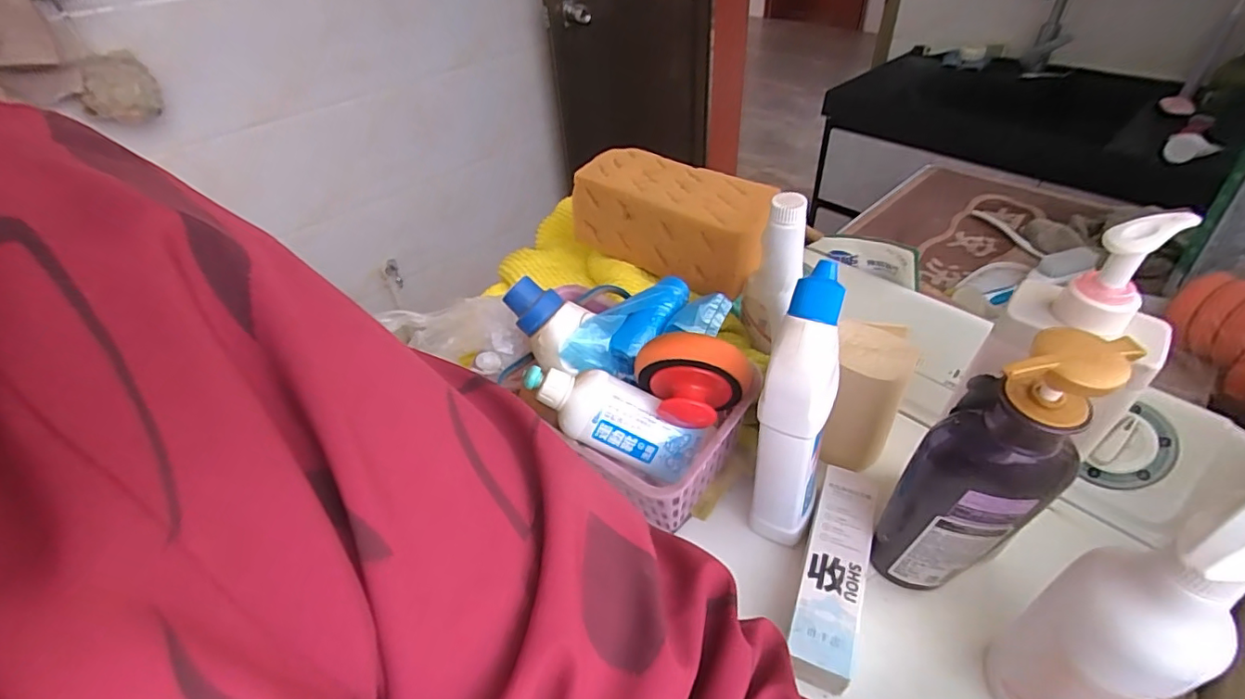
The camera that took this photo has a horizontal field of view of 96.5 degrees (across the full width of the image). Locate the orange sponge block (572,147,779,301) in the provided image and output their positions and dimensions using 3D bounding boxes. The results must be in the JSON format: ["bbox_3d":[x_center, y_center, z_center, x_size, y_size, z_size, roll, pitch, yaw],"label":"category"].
[{"bbox_3d":[0.063,-0.148,0.630,0.224,0.093,0.104,23,49,28],"label":"orange sponge block"}]

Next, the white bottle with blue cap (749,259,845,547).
[{"bbox_3d":[0.129,0.054,0.403,0.044,0.228,0.051,24,49,29],"label":"white bottle with blue cap"}]

